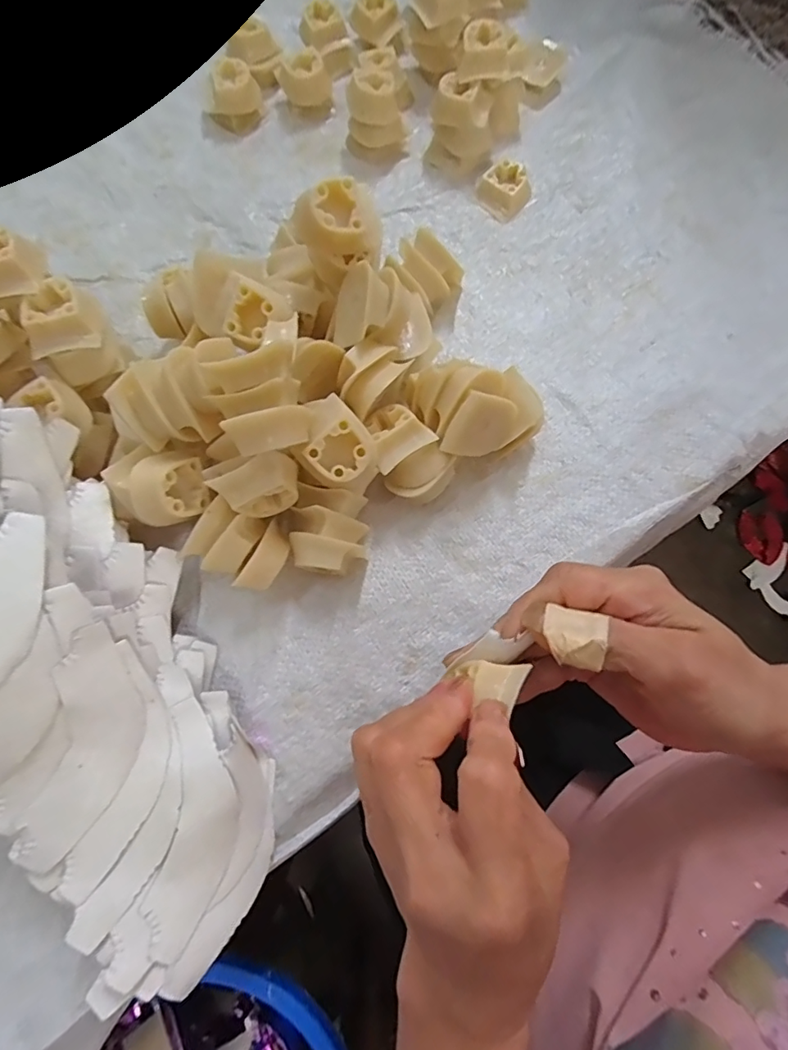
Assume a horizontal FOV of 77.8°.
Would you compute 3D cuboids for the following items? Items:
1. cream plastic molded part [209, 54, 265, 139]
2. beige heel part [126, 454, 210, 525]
[{"bbox_3d":[-0.132,-0.352,0.400,0.033,0.029,0.041,27,76,7],"label":"cream plastic molded part"},{"bbox_3d":[-0.123,-0.019,0.267,0.034,0.030,0.037,-11,74,-3],"label":"beige heel part"}]

